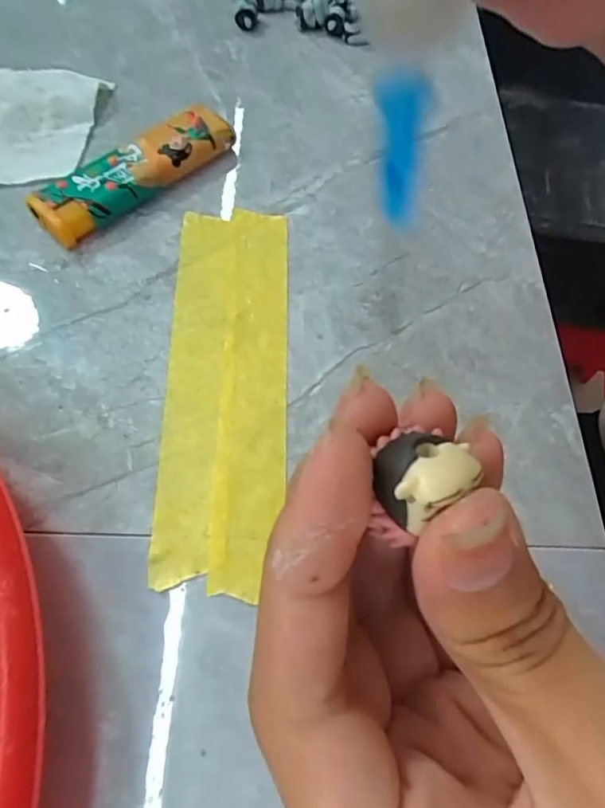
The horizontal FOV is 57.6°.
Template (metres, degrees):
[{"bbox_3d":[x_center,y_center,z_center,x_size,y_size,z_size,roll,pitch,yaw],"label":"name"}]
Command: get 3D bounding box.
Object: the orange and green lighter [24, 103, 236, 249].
[{"bbox_3d":[-0.060,-0.083,0.198,0.021,0.012,0.077,41,67,17],"label":"orange and green lighter"}]

